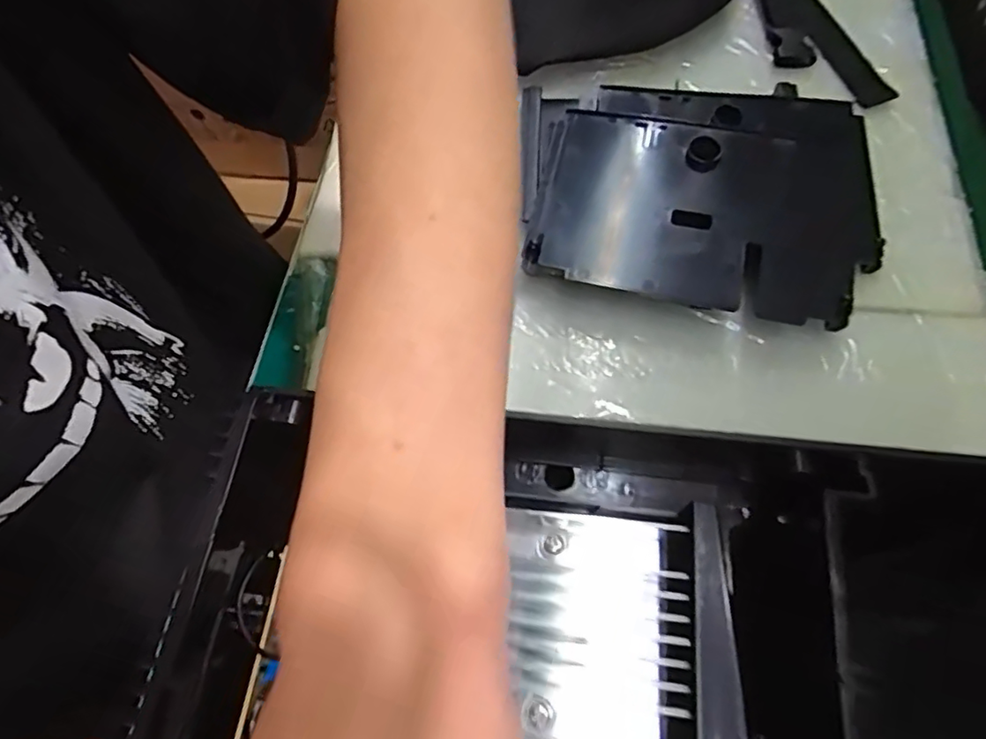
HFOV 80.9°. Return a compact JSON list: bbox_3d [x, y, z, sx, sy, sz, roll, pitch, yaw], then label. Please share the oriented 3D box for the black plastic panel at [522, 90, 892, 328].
[{"bbox_3d":[0.123,-0.107,0.353,0.205,0.033,0.162,7,67,4],"label":"black plastic panel"}]

